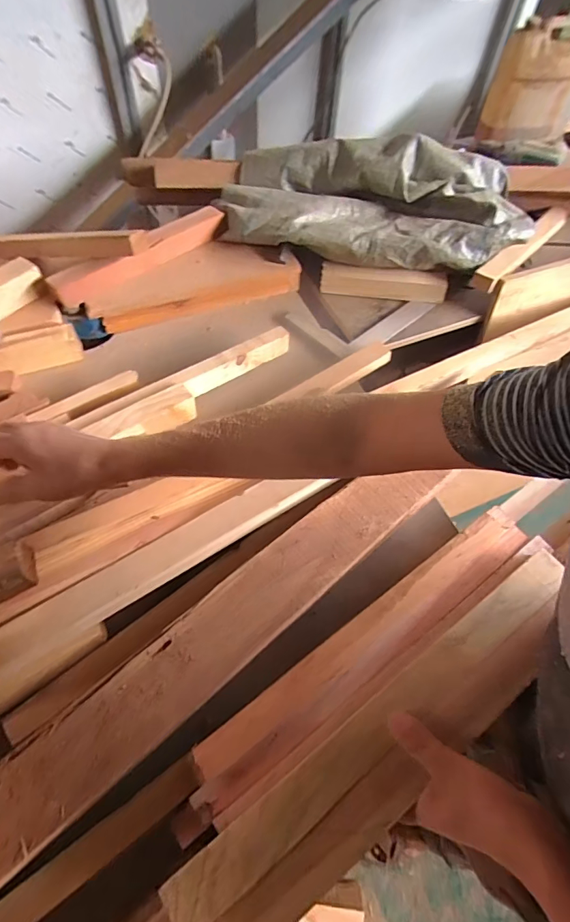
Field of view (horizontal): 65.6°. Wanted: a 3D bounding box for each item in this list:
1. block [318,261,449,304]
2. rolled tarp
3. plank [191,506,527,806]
[{"bbox_3d":[0.196,-0.357,0.886,0.242,0.057,0.034,6,31,2],"label":"block"},{"bbox_3d":[0.184,-0.515,0.889,0.602,0.110,0.290,1,58,-2],"label":"rolled tarp"},{"bbox_3d":[0.104,0.180,0.481,0.450,0.025,0.055,-30,64,-20],"label":"plank"}]

